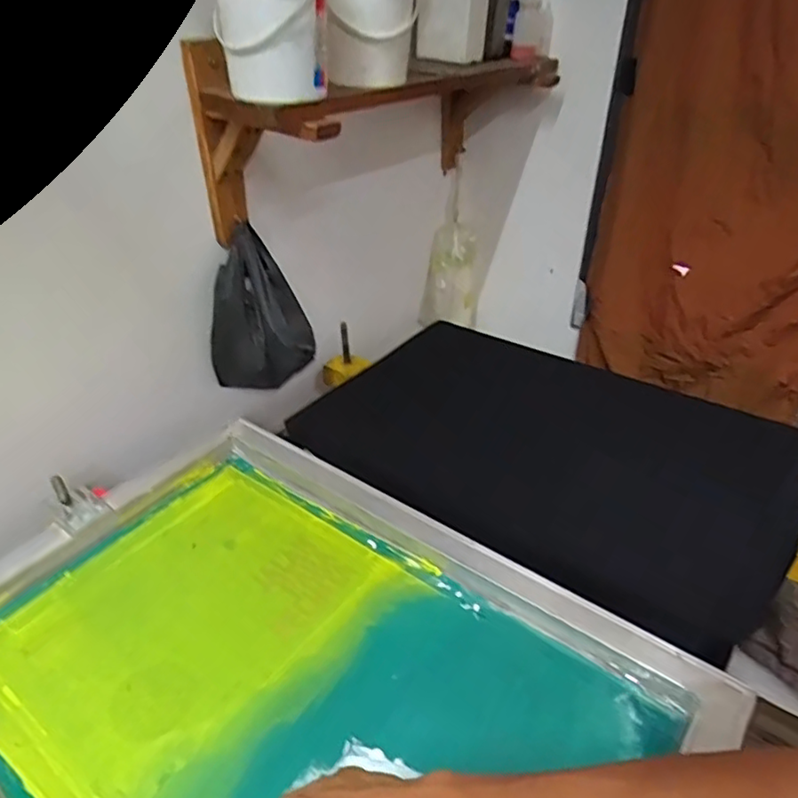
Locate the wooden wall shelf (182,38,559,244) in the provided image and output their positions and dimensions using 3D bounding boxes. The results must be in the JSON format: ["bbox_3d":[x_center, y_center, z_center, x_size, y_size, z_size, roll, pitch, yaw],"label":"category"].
[{"bbox_3d":[-0.004,-0.395,0.914,0.236,0.208,0.600,26,42,32],"label":"wooden wall shelf"}]

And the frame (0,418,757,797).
[{"bbox_3d":[-0.110,0.251,0.541,0.666,0.041,0.461,21,40,32],"label":"frame"}]

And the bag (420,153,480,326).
[{"bbox_3d":[0.107,-0.301,1.295,0.125,0.304,0.043,3,35,4],"label":"bag"}]

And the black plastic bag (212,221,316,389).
[{"bbox_3d":[-0.209,-0.122,0.901,0.153,0.215,0.072,-5,35,-7],"label":"black plastic bag"}]

